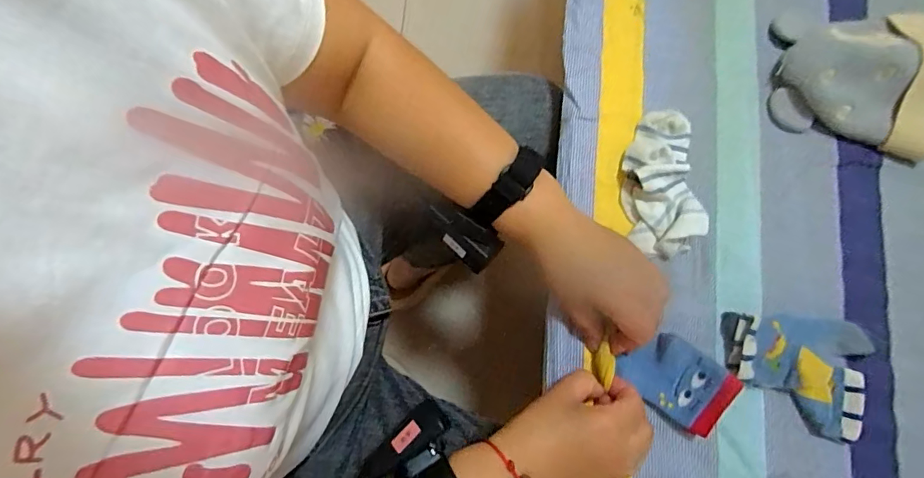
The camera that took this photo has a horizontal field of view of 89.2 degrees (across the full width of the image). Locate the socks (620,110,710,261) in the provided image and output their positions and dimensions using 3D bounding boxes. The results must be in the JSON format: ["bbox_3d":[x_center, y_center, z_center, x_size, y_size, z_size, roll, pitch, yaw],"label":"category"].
[{"bbox_3d":[0.181,-0.053,0.425,0.064,0.033,0.133,4,81,0],"label":"socks"}]

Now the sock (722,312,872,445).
[{"bbox_3d":[0.285,0.107,0.401,0.121,0.023,0.096,20,81,2],"label":"sock"}]

